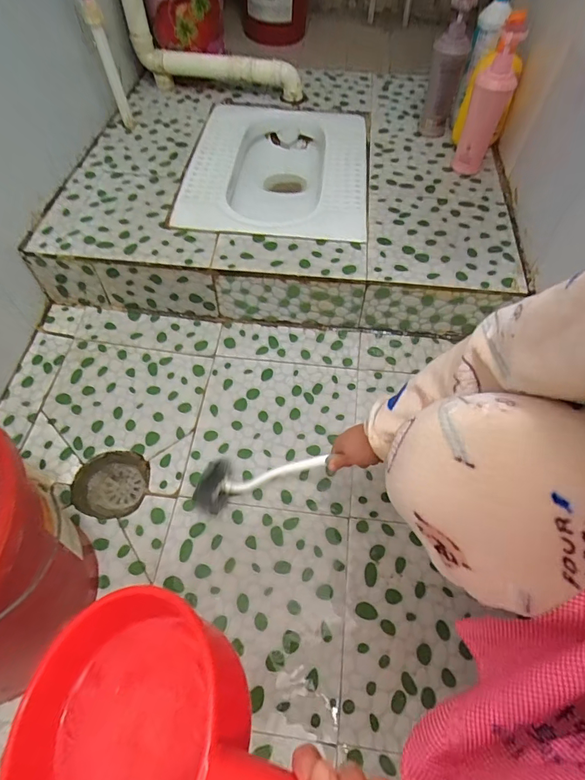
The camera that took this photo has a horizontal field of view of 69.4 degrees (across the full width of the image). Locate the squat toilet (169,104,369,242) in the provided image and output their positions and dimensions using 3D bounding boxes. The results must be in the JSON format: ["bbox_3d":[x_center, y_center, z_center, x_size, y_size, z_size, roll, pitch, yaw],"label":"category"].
[{"bbox_3d":[-0.035,-0.458,1.047,0.396,0.237,0.467,3,58,0],"label":"squat toilet"}]

